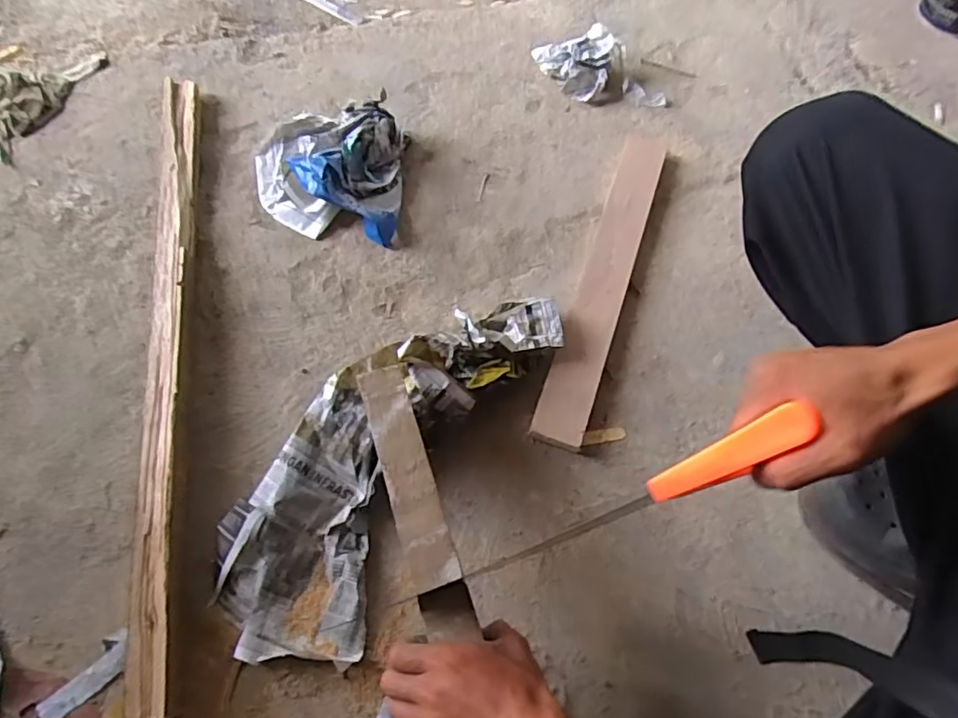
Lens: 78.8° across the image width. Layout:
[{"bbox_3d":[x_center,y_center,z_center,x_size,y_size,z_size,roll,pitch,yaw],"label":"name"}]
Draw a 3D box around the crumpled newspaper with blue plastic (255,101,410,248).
[{"bbox_3d":[-0.201,-0.260,0.760,0.195,0.081,0.210,3,65,0],"label":"crumpled newspaper with blue plastic"}]

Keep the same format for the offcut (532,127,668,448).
[{"bbox_3d":[0.158,-0.109,0.715,0.057,0.017,0.465,24,66,-4],"label":"offcut"}]

